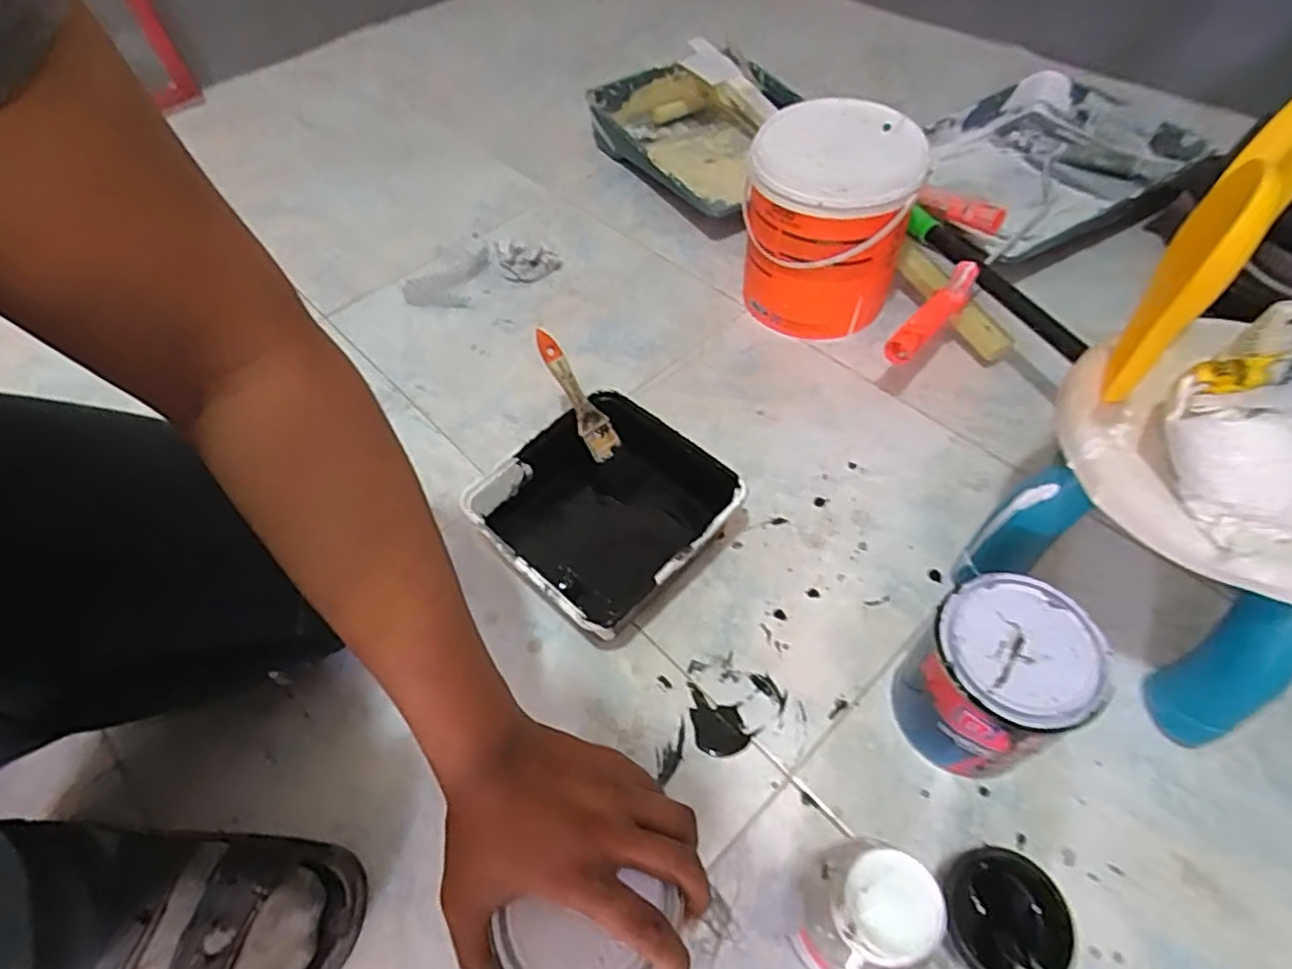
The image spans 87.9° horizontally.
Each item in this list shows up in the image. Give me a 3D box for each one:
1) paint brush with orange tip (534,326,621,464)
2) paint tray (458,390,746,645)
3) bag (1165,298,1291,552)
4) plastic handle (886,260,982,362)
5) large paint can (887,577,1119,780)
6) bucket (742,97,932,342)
[{"bbox_3d":[-0.070,-0.088,0.668,0.030,0.016,0.138,-33,99,-18],"label":"paint brush with orange tip"},{"bbox_3d":[-0.040,0.029,0.642,0.203,0.074,0.199,35,64,26],"label":"paint tray"},{"bbox_3d":[0.386,-0.046,0.401,0.150,0.083,0.101,-33,58,-18],"label":"bag"},{"bbox_3d":[0.312,-0.182,0.720,0.031,0.037,0.158,35,64,25],"label":"plastic handle"},{"bbox_3d":[0.253,0.147,0.496,0.103,0.133,0.103,-2,54,3],"label":"large paint can"},{"bbox_3d":[0.207,-0.298,0.778,0.175,0.200,0.176,9,56,11],"label":"bucket"}]

